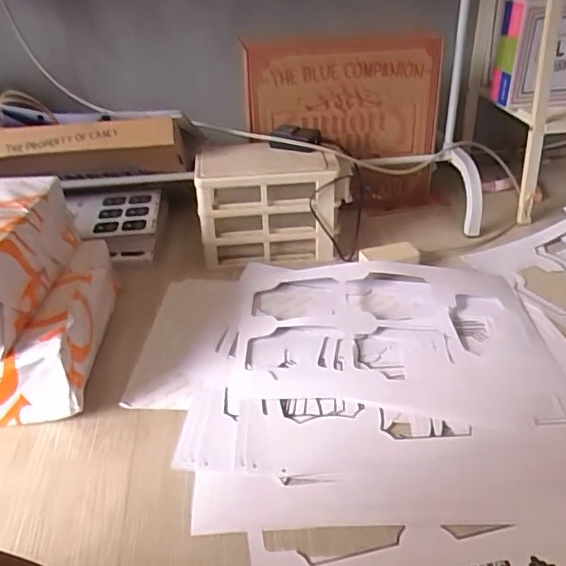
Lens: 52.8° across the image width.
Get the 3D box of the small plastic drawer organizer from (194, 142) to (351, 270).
[{"bbox_3d":[-0.015,-0.158,1.133,0.273,0.196,0.186,0,33,5],"label":"small plastic drawer organizer"}]

